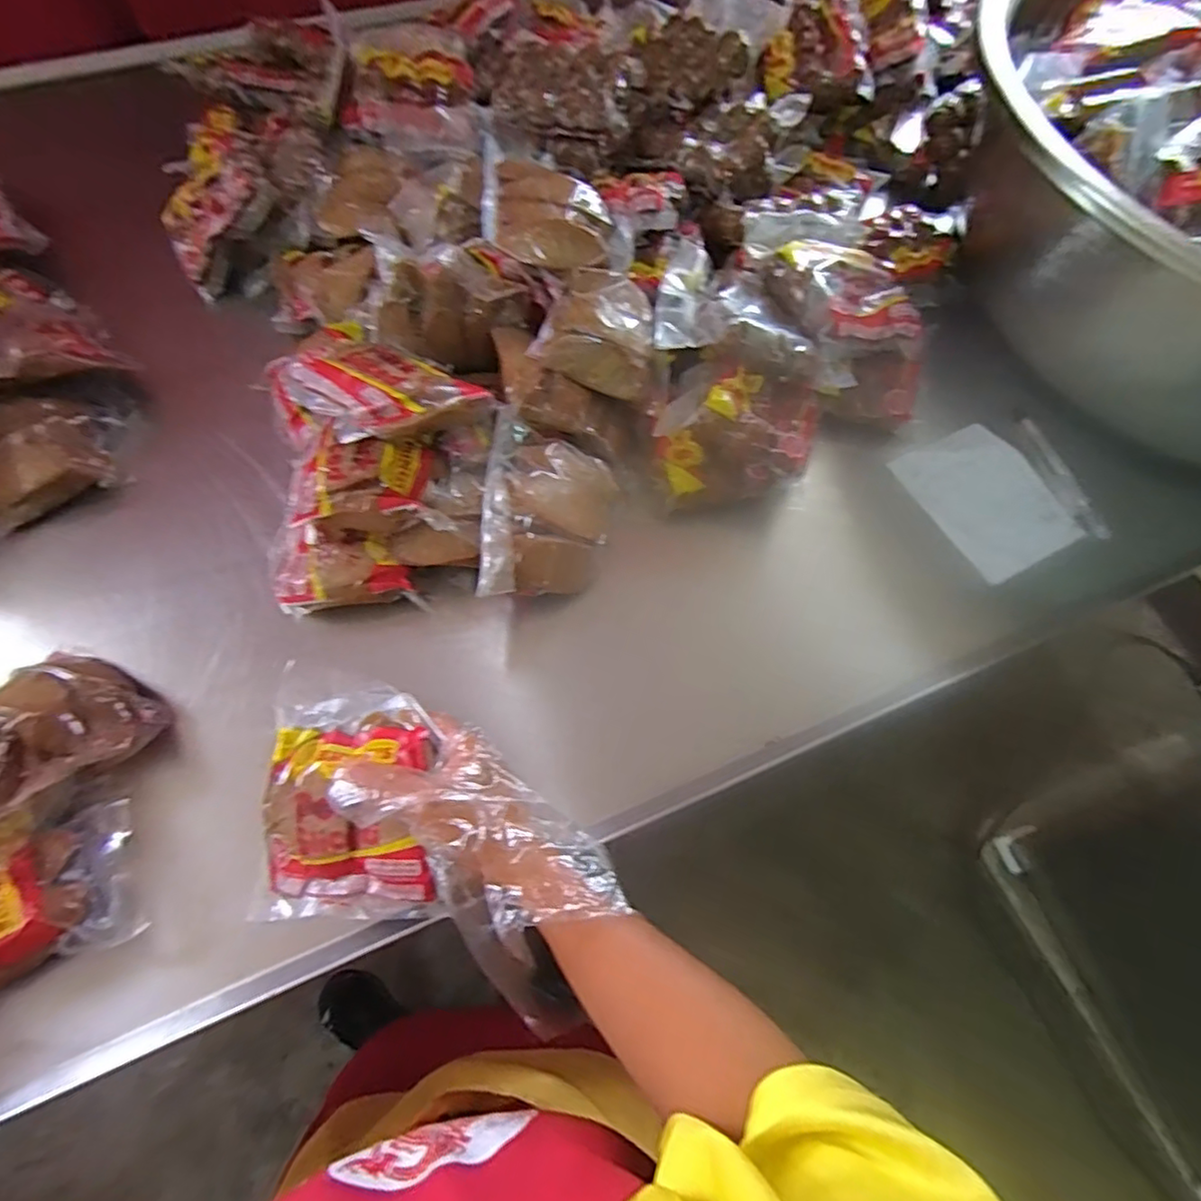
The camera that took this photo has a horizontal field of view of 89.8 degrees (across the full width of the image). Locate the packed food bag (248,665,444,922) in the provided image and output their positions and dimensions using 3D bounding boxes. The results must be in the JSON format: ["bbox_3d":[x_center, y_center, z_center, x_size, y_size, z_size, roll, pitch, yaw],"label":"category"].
[{"bbox_3d":[-0.162,0.127,0.387,0.116,0.052,0.137,-2,68,-3],"label":"packed food bag"}]

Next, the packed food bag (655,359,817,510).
[{"bbox_3d":[0.114,-0.141,0.497,0.138,0.066,0.106,-7,68,-5],"label":"packed food bag"}]

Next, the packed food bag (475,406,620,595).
[{"bbox_3d":[-0.038,-0.065,0.455,0.095,0.067,0.140,6,67,0],"label":"packed food bag"}]

